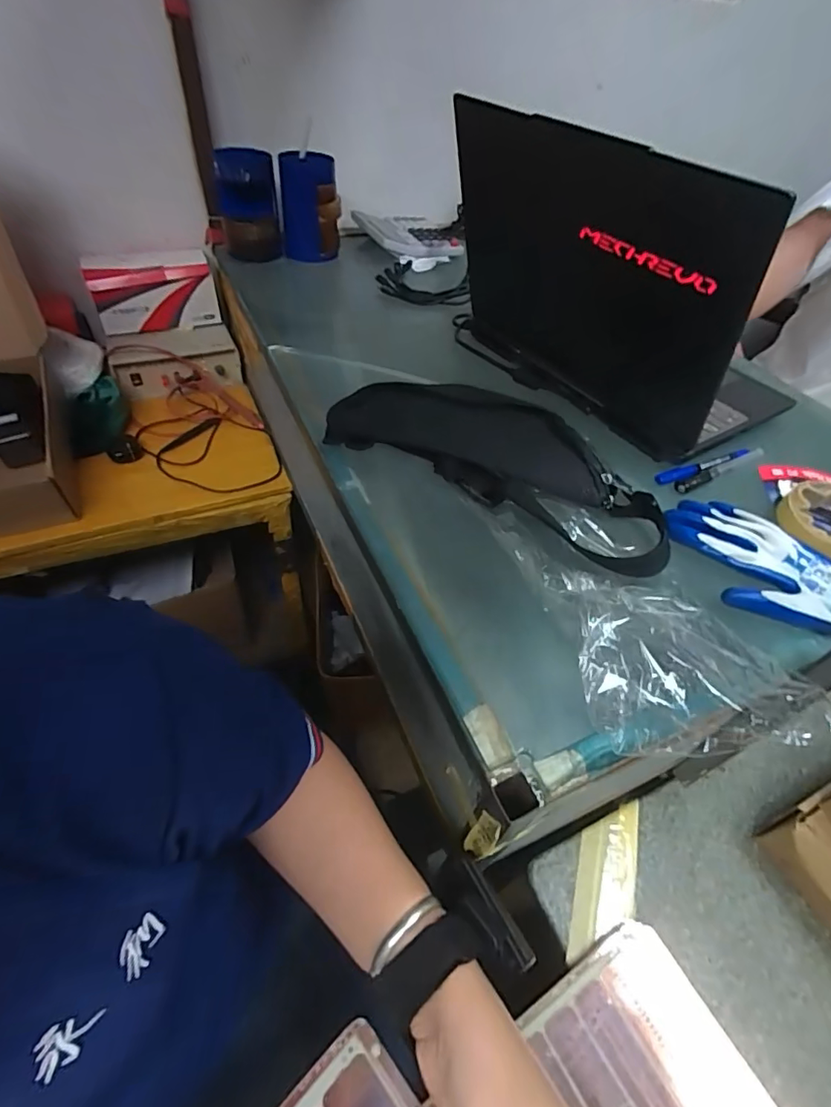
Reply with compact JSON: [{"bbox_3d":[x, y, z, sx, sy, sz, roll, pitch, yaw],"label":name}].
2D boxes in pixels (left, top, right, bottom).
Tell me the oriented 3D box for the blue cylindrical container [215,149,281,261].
[{"bbox_3d":[-0.269,-0.556,0.808,0.085,0.139,0.071,-13,51,-17],"label":"blue cylindrical container"}]

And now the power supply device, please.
[{"bbox_3d":[-0.406,-0.332,0.859,0.194,0.074,0.088,-17,53,-20],"label":"power supply device"}]

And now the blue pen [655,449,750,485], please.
[{"bbox_3d":[0.307,-0.091,0.537,0.127,0.013,0.016,-17,53,-20],"label":"blue pen"}]

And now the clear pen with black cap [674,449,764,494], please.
[{"bbox_3d":[0.330,-0.089,0.539,0.141,0.015,0.013,-22,54,-23],"label":"clear pen with black cap"}]

